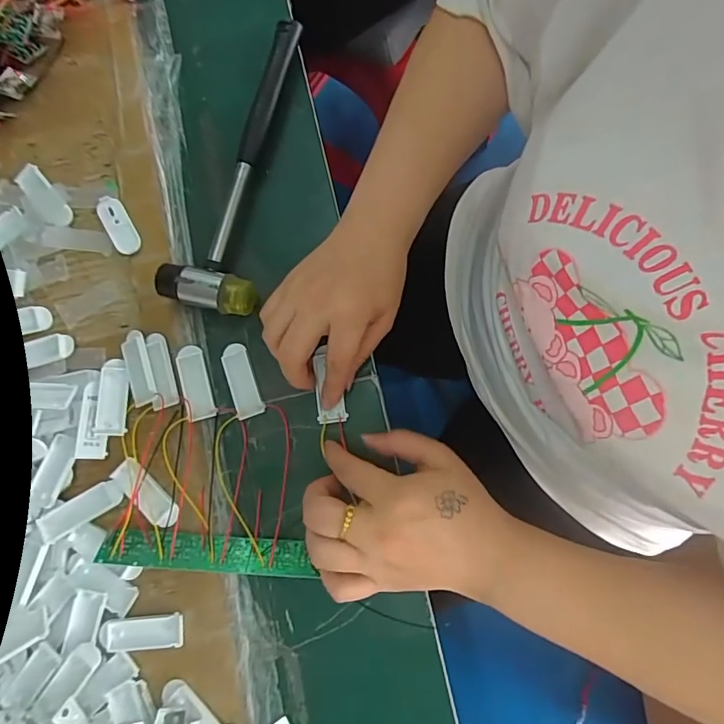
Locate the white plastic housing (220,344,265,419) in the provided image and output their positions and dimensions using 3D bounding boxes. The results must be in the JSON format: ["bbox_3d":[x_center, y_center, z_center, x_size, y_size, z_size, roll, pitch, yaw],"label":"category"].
[{"bbox_3d":[-0.092,0.014,0.351,0.021,0.004,0.057,-21,81,2],"label":"white plastic housing"}]

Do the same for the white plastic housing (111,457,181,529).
[{"bbox_3d":[-0.157,0.096,0.336,0.057,0.004,0.019,41,87,9],"label":"white plastic housing"}]

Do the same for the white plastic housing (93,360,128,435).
[{"bbox_3d":[-0.188,0.026,0.348,0.019,0.004,0.057,-1,82,5],"label":"white plastic housing"}]

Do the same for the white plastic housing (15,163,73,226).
[{"bbox_3d":[-0.259,-0.135,0.376,0.021,0.010,0.064,-41,81,-1],"label":"white plastic housing"}]

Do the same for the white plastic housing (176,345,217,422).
[{"bbox_3d":[-0.127,0.015,0.351,0.021,0.006,0.057,-17,81,3],"label":"white plastic housing"}]

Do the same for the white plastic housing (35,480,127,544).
[{"bbox_3d":[-0.203,0.106,0.334,0.057,0.009,0.020,-31,81,-4],"label":"white plastic housing"}]

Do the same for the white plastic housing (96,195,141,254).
[{"bbox_3d":[-0.196,-0.111,0.372,0.021,0.006,0.050,-30,80,0],"label":"white plastic housing"}]

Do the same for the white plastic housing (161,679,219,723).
[{"bbox_3d":[-0.112,0.239,0.309,0.057,0.010,0.020,39,87,9],"label":"white plastic housing"}]

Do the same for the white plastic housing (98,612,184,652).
[{"bbox_3d":[-0.153,0.186,0.319,0.057,0.007,0.021,-3,82,5],"label":"white plastic housing"}]

